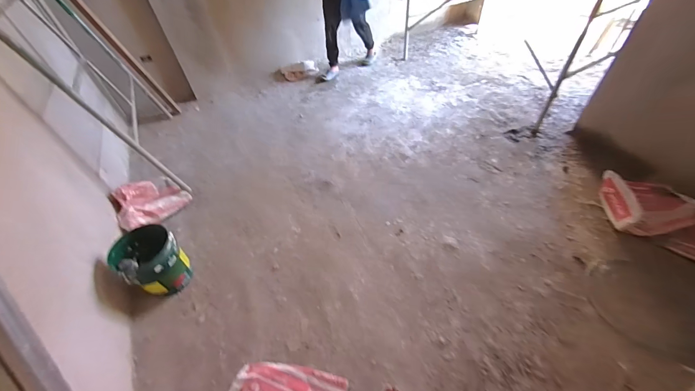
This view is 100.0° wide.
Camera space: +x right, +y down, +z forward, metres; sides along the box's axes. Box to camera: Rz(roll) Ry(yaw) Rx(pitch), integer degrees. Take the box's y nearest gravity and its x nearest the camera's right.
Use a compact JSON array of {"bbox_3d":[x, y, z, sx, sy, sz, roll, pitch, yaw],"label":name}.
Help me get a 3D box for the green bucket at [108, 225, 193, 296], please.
[{"bbox_3d":[-1.012,0.347,1.532,0.289,0.311,0.265,-1,47,1],"label":"green bucket"}]

